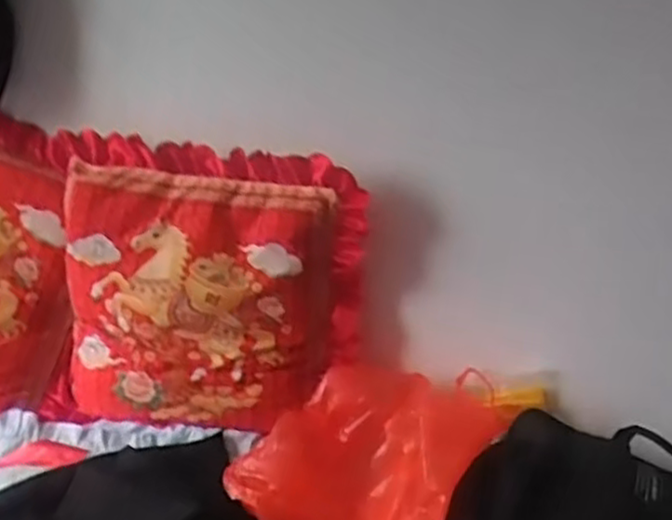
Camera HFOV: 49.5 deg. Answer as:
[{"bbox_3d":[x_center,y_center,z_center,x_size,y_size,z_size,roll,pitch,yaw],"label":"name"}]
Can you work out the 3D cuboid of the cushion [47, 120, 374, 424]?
[{"bbox_3d":[-0.208,0.031,1.148,0.488,0.447,0.078,2,-2,12],"label":"cushion"}]

